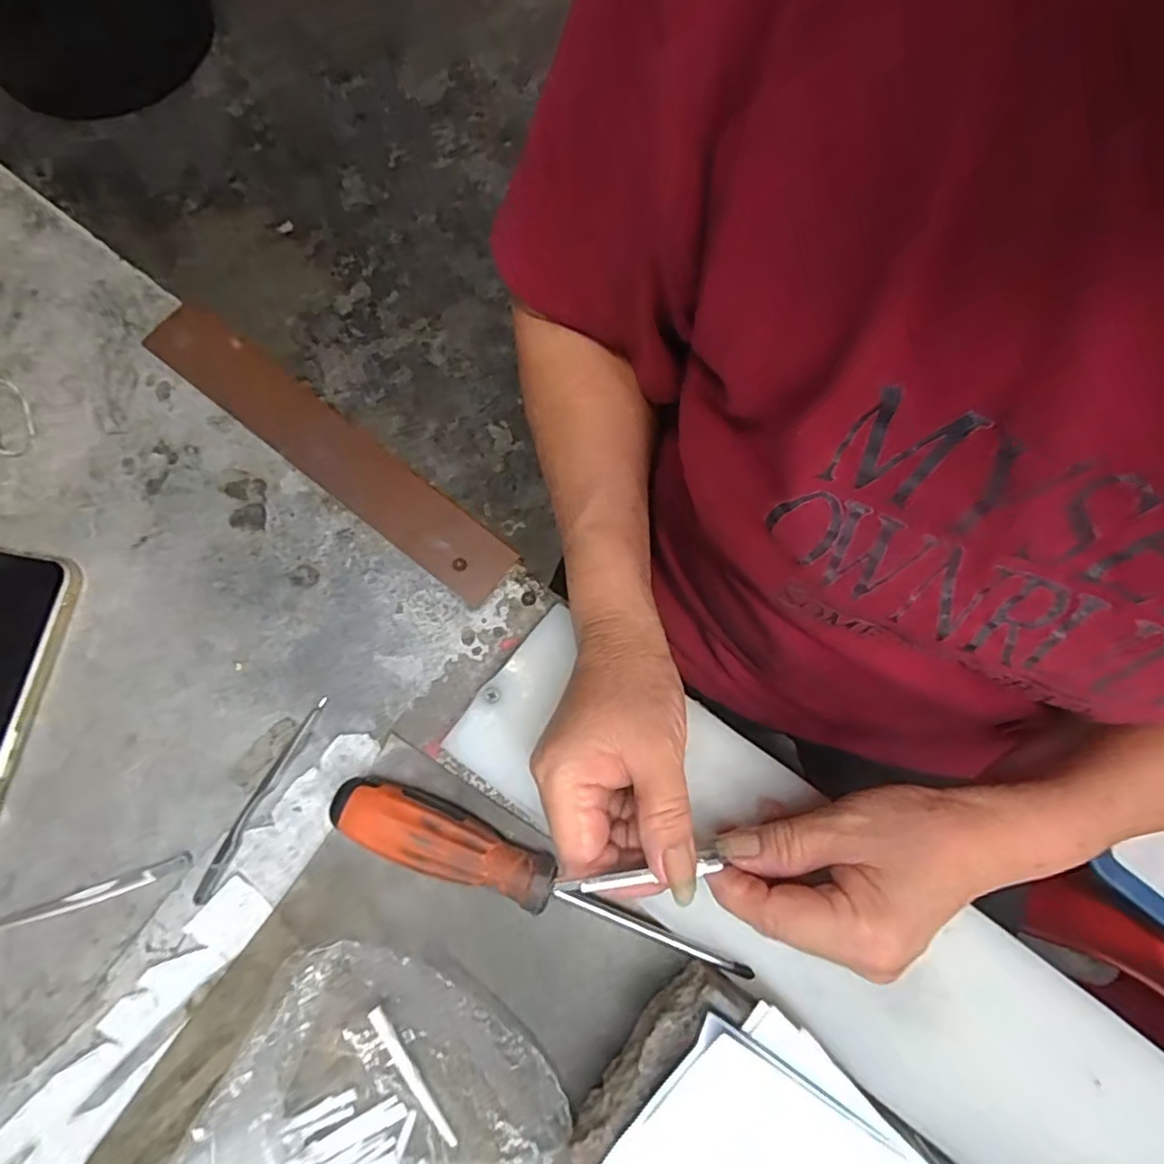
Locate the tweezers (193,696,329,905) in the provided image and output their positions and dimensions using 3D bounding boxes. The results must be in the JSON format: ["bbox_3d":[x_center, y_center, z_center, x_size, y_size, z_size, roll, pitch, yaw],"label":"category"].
[{"bbox_3d":[-0.161,0.107,0.315,0.008,0.004,0.109,27,78,6],"label":"tweezers"}]

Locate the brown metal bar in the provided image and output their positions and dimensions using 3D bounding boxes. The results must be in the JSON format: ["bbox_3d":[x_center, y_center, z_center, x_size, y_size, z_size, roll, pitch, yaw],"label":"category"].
[{"bbox_3d":[-0.146,-0.077,0.357,0.253,0.004,0.040,38,79,8],"label":"brown metal bar"}]

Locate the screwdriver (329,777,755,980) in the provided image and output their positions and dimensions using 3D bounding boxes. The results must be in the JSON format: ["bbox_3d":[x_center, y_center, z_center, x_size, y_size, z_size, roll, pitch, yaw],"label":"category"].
[{"bbox_3d":[-0.022,0.139,0.294,0.195,0.032,0.028,23,77,5],"label":"screwdriver"}]

